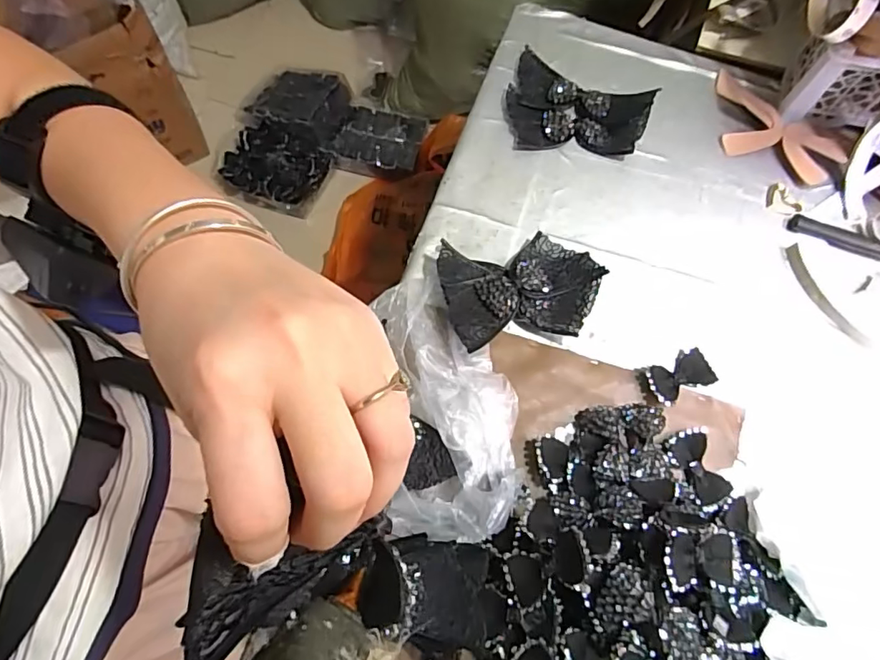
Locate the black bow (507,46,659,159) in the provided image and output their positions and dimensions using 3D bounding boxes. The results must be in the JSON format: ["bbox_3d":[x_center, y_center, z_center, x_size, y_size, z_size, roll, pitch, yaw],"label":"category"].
[{"bbox_3d":[0.195,-0.315,0.766,0.200,0.026,0.149,21,73,4],"label":"black bow"}]

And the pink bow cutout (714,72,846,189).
[{"bbox_3d":[0.474,-0.287,0.763,0.206,0.025,0.113,40,75,10],"label":"pink bow cutout"}]

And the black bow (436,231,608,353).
[{"bbox_3d":[0.105,-0.052,0.667,0.203,0.044,0.140,-11,73,-6],"label":"black bow"}]

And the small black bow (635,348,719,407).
[{"bbox_3d":[0.292,0.058,0.651,0.087,0.021,0.051,-21,75,-8],"label":"small black bow"}]

